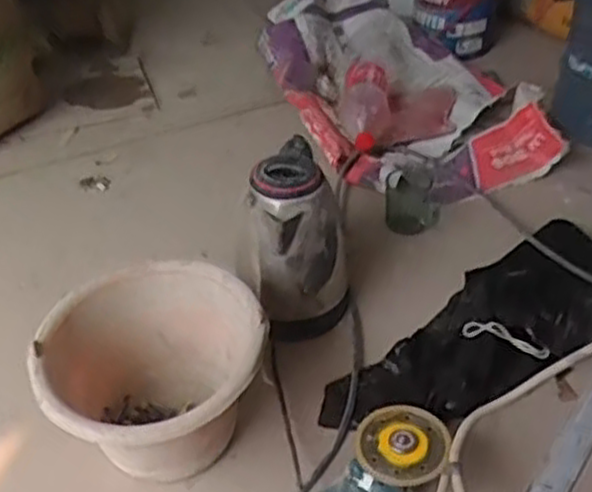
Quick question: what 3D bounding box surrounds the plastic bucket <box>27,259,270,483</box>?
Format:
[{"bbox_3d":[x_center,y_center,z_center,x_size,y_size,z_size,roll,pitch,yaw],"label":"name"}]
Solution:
[{"bbox_3d":[-0.153,0.155,0.879,0.235,0.163,0.236,-2,40,2],"label":"plastic bucket"}]

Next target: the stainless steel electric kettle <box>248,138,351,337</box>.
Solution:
[{"bbox_3d":[0.001,-0.015,1.048,0.131,0.232,0.161,-6,40,-2],"label":"stainless steel electric kettle"}]

